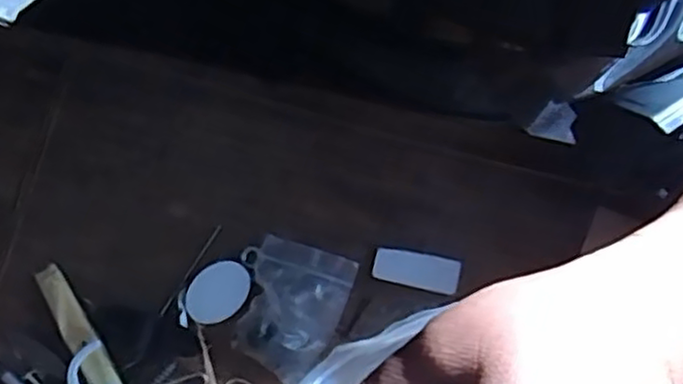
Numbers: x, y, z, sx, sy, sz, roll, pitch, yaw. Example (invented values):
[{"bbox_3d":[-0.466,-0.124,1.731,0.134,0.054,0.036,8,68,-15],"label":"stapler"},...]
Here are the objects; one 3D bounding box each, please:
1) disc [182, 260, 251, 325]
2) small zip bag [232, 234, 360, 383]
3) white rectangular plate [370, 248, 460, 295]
[{"bbox_3d":[-0.051,0.043,0.296,0.029,0.009,0.021,-36,78,-7],"label":"disc"},{"bbox_3d":[-0.021,0.048,0.290,0.039,0.012,0.053,19,77,6],"label":"small zip bag"},{"bbox_3d":[0.031,0.032,0.296,0.035,0.004,0.014,12,77,4],"label":"white rectangular plate"}]

